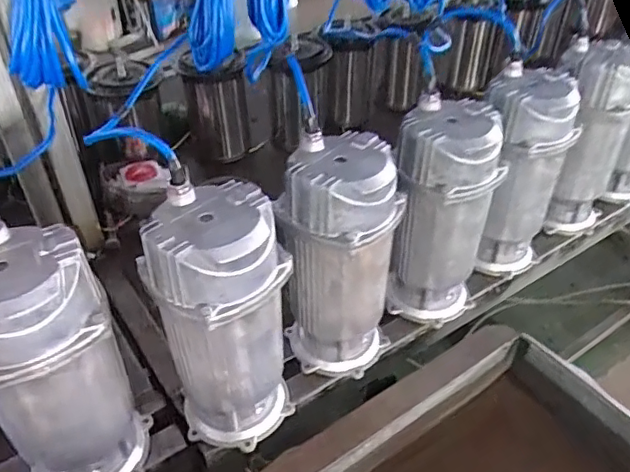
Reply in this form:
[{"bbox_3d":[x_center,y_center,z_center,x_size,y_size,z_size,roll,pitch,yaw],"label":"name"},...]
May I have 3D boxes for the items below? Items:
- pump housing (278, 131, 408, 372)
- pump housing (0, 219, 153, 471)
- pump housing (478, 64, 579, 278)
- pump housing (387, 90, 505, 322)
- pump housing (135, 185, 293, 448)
[{"bbox_3d":[0.029,0.033,0.691,0.123,0.293,0.121,21,43,23],"label":"pump housing"},{"bbox_3d":[-0.255,0.141,0.554,0.126,0.295,0.114,-27,46,-29],"label":"pump housing"},{"bbox_3d":[0.294,-0.080,0.831,0.125,0.290,0.133,14,41,16],"label":"pump housing"},{"bbox_3d":[0.168,-0.020,0.757,0.128,0.292,0.118,10,40,12],"label":"pump housing"},{"bbox_3d":[-0.097,0.101,0.607,0.139,0.292,0.118,-9,40,-11],"label":"pump housing"}]

